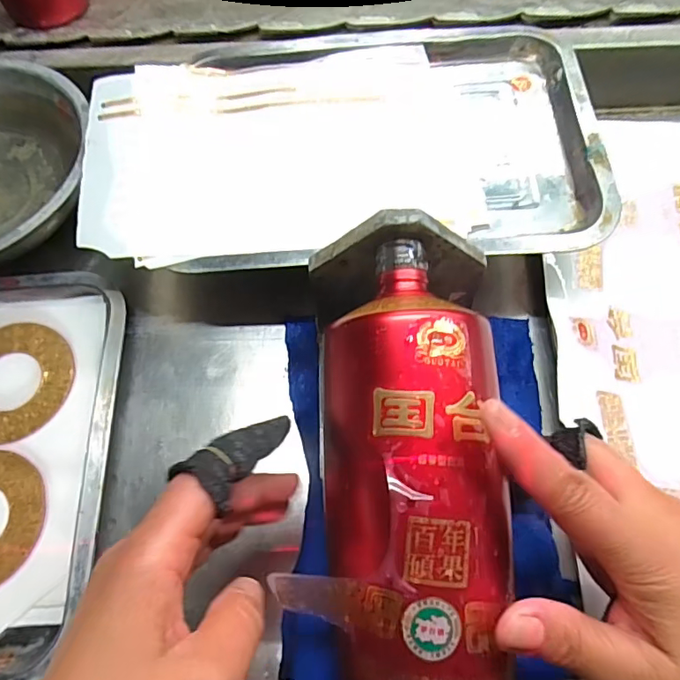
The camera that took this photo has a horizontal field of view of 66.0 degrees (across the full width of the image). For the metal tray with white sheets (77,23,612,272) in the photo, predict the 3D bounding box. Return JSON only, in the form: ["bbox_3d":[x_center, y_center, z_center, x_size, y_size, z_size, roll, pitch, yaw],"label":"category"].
[{"bbox_3d":[0.000,-0.142,0.373,0.341,0.025,0.213,-1,64,2],"label":"metal tray with white sheets"}]

